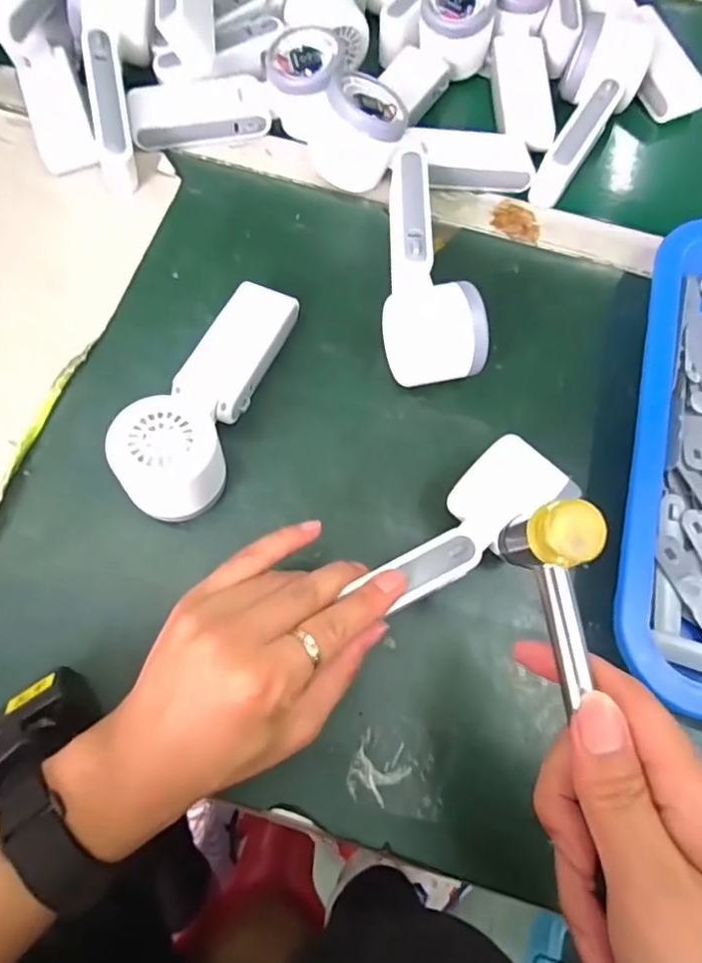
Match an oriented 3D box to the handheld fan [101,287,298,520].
[{"bbox_3d":[-0.083,-0.055,0.340,0.053,0.052,0.166,22,71,5],"label":"handheld fan"}]

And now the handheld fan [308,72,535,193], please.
[{"bbox_3d":[0.053,-0.249,0.400,0.163,0.064,0.060,3,70,-2],"label":"handheld fan"}]

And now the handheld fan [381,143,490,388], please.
[{"bbox_3d":[0.051,-0.151,0.376,0.060,0.053,0.185,0,70,-3],"label":"handheld fan"}]

